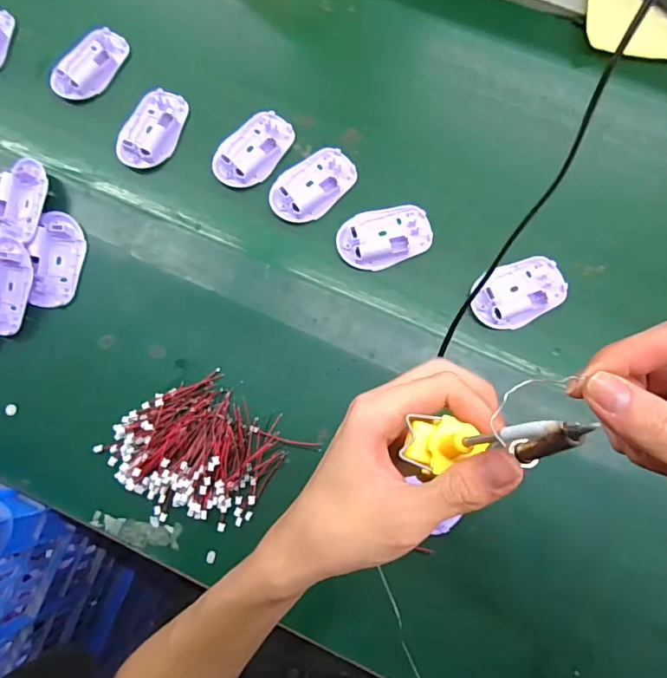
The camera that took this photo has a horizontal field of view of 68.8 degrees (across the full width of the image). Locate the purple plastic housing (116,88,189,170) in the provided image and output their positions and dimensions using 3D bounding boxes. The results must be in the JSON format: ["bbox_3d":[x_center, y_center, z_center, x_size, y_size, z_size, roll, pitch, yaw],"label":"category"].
[{"bbox_3d":[-0.199,-0.233,0.536,0.059,0.016,0.095,19,81,4],"label":"purple plastic housing"}]

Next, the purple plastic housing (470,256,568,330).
[{"bbox_3d":[0.187,-0.048,0.491,0.097,0.014,0.061,-31,81,-4],"label":"purple plastic housing"}]

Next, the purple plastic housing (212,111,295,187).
[{"bbox_3d":[-0.086,-0.203,0.519,0.058,0.011,0.092,35,82,6],"label":"purple plastic housing"}]

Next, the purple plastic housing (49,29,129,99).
[{"bbox_3d":[-0.275,-0.311,0.551,0.055,0.015,0.095,33,82,6],"label":"purple plastic housing"}]

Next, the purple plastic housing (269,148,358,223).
[{"bbox_3d":[-0.022,-0.162,0.509,0.061,0.012,0.092,43,83,7],"label":"purple plastic housing"}]

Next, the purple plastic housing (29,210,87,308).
[{"bbox_3d":[-0.287,-0.082,0.508,0.047,0.011,0.097,5,87,-21],"label":"purple plastic housing"}]

